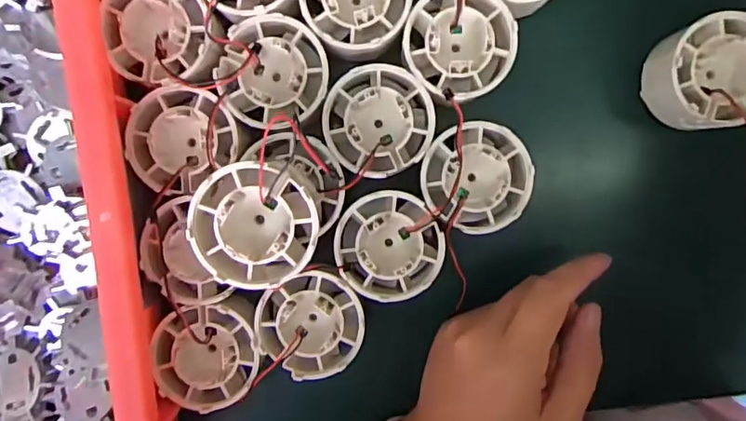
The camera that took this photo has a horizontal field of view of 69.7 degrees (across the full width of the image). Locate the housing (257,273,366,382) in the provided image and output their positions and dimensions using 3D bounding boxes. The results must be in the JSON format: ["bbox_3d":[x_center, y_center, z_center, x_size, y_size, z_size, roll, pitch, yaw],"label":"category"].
[{"bbox_3d":[-0.029,0.054,0.263,0.049,0.020,0.050,0,94,0],"label":"housing"}]

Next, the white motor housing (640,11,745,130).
[{"bbox_3d":[0.163,-0.065,0.262,0.054,0.031,0.049,-19,93,1],"label":"white motor housing"}]

